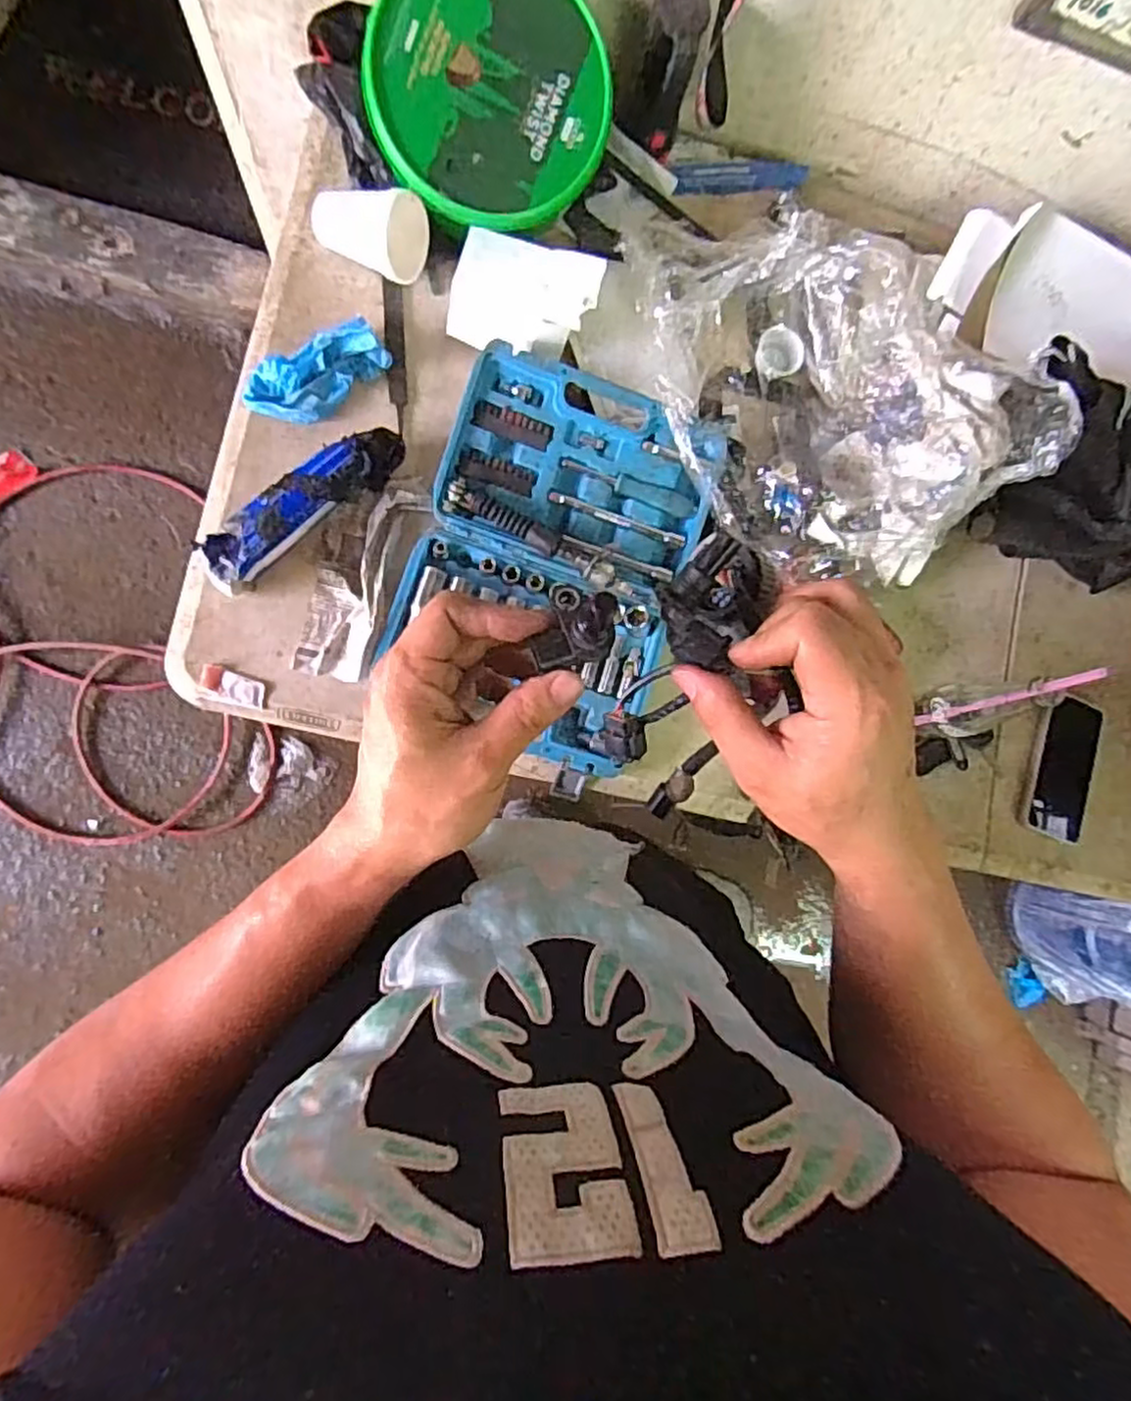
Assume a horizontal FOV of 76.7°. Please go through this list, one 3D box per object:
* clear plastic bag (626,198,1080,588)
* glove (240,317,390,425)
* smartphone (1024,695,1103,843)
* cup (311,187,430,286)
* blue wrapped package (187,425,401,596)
[{"bbox_3d":[0.287,-0.329,0.757,0.385,0.125,0.393,-6,87,-10],"label":"clear plastic bag"},{"bbox_3d":[-0.253,-0.331,0.726,0.144,0.030,0.070,-41,93,-10],"label":"glove"},{"bbox_3d":[0.586,0.079,0.837,0.087,0.008,0.165,17,82,-13],"label":"smartphone"},{"bbox_3d":[-0.197,-0.461,0.713,0.114,0.069,0.066,14,84,-8],"label":"cup"},{"bbox_3d":[-0.258,-0.194,0.702,0.228,0.044,0.060,-40,93,-10],"label":"blue wrapped package"}]

